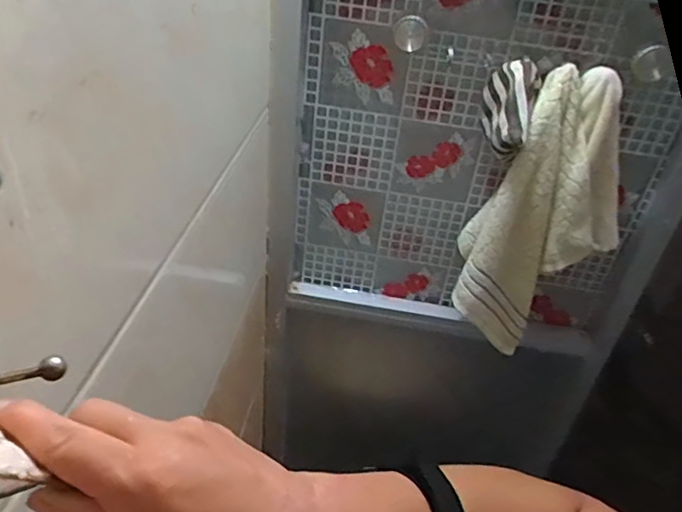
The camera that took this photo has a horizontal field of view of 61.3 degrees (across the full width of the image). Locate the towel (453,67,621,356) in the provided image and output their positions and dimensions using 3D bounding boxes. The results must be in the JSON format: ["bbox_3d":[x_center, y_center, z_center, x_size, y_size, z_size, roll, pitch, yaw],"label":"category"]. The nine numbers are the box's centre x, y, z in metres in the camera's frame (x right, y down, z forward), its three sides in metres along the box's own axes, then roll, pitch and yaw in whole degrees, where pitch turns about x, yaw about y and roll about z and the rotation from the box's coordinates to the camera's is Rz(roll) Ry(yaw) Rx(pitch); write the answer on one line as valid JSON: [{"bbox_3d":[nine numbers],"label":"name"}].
[{"bbox_3d":[0.311,-0.047,0.911,0.208,0.460,0.104,6,36,-2],"label":"towel"}]

